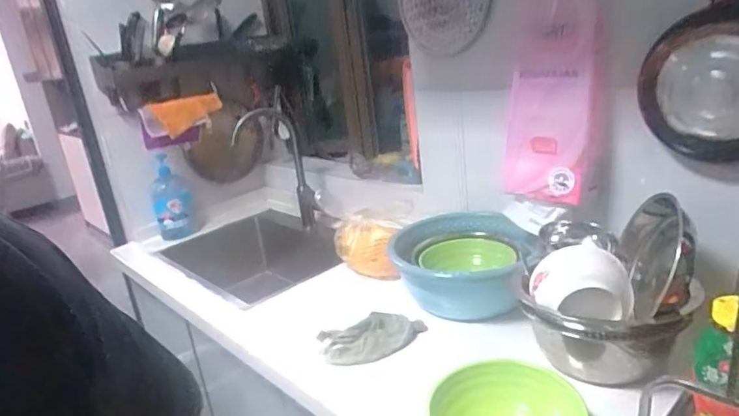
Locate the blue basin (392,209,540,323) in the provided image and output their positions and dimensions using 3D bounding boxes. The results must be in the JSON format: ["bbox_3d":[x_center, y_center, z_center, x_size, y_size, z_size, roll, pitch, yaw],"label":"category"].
[{"bbox_3d":[0.185,0.117,1.074,0.284,0.127,0.307,-7,19,2],"label":"blue basin"}]

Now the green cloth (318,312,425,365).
[{"bbox_3d":[0.007,0.248,0.978,0.190,0.038,0.106,-13,19,-15],"label":"green cloth"}]

